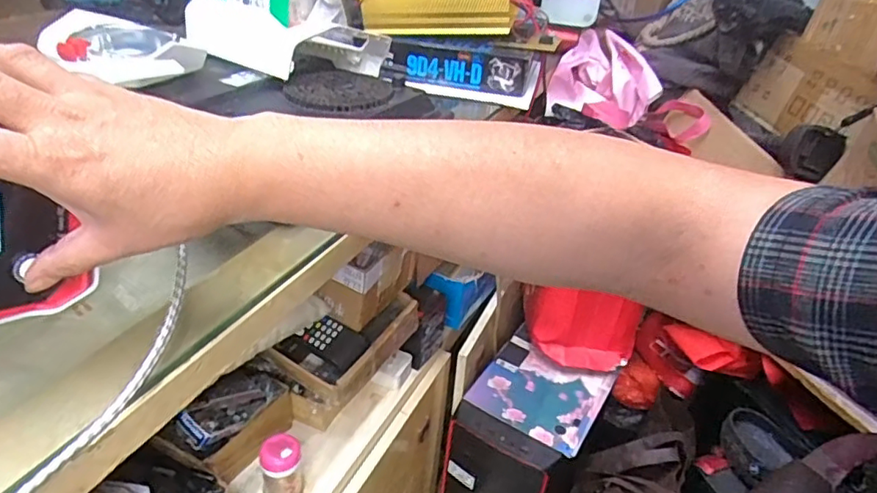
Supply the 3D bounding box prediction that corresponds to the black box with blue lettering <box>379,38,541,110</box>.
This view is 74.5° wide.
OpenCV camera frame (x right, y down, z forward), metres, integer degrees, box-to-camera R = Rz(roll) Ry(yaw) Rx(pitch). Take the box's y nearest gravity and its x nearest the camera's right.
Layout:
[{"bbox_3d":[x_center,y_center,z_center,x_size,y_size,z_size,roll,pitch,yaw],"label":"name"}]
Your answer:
[{"bbox_3d":[0.028,-0.263,0.841,0.223,0.071,0.047,14,35,11],"label":"black box with blue lettering"}]

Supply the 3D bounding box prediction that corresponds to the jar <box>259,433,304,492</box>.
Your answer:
[{"bbox_3d":[-0.173,0.249,0.639,0.042,0.083,0.036,-7,36,-19],"label":"jar"}]

